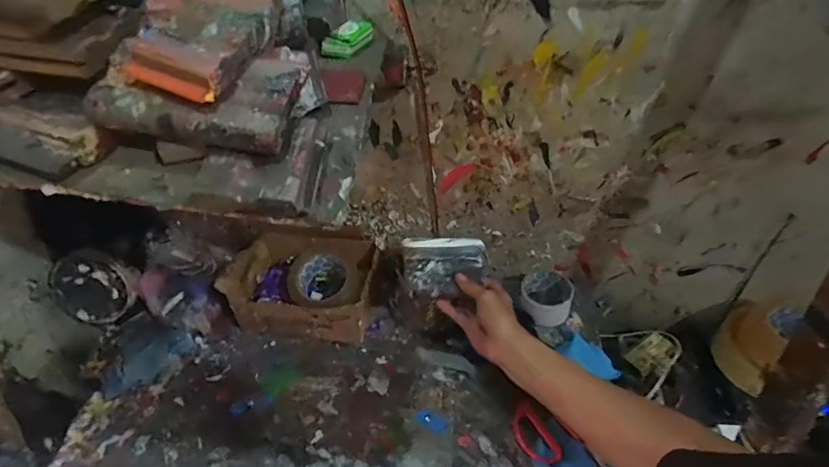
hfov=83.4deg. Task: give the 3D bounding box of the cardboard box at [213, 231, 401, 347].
[{"bbox_3d":[-0.174,0.085,0.752,0.247,0.096,0.186,3,43,7],"label":"cardboard box"}]

